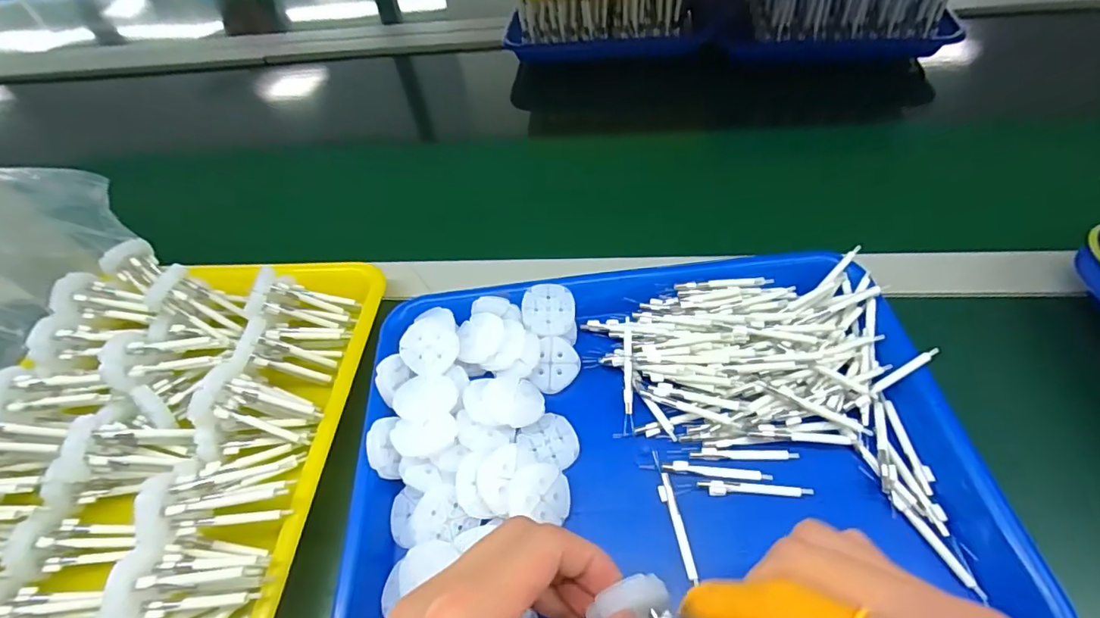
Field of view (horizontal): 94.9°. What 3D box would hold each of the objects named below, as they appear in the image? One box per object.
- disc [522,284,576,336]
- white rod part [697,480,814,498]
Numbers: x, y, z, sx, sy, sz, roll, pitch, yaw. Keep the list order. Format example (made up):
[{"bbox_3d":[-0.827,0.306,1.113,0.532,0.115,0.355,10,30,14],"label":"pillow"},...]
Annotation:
[{"bbox_3d":[-0.001,0.000,0.339,0.034,0.004,0.035,0,78,-6],"label":"disc"},{"bbox_3d":[0.113,0.098,0.276,0.060,0.004,0.008,-1,52,6],"label":"white rod part"}]

